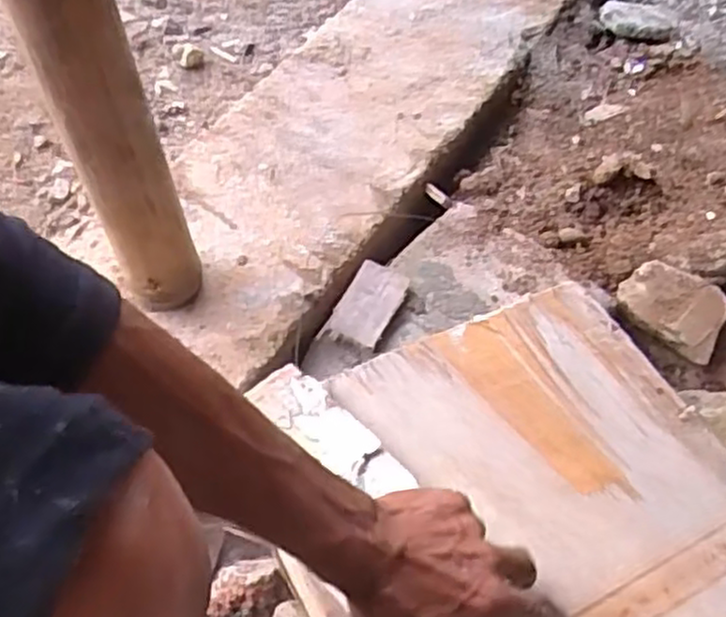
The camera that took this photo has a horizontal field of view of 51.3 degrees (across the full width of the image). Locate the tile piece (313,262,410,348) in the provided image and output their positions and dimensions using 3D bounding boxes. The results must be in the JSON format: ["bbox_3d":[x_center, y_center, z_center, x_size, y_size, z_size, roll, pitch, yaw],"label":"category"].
[{"bbox_3d":[0.004,-0.005,0.717,0.051,0.015,0.095,21,56,16],"label":"tile piece"}]

